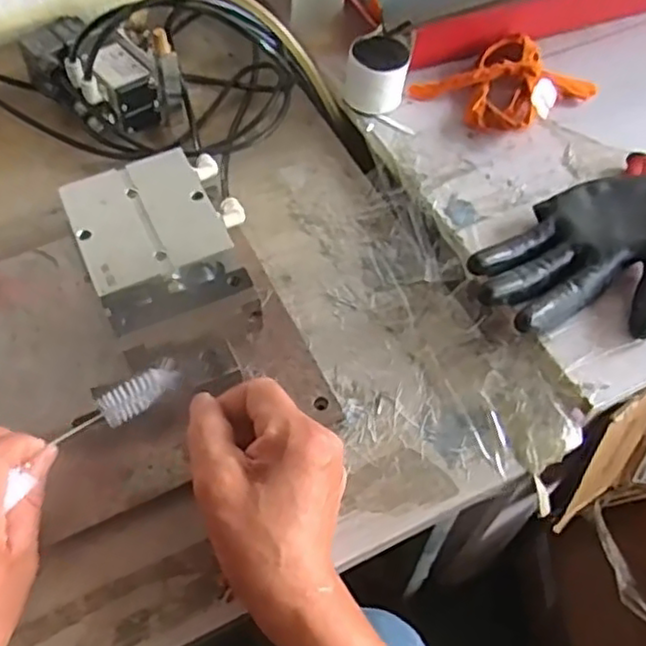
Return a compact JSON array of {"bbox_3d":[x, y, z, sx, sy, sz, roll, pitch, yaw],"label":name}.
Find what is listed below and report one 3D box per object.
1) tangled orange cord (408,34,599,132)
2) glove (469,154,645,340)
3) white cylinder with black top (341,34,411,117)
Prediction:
[{"bbox_3d":[0.159,-0.206,0.581,0.131,0.023,0.089,-30,62,-18],"label":"tangled orange cord"},{"bbox_3d":[0.204,-0.054,0.480,0.202,0.029,0.112,-39,65,-22],"label":"glove"},{"bbox_3d":[0.042,-0.208,0.567,0.055,0.049,0.052,8,57,5],"label":"white cylinder with black top"}]

